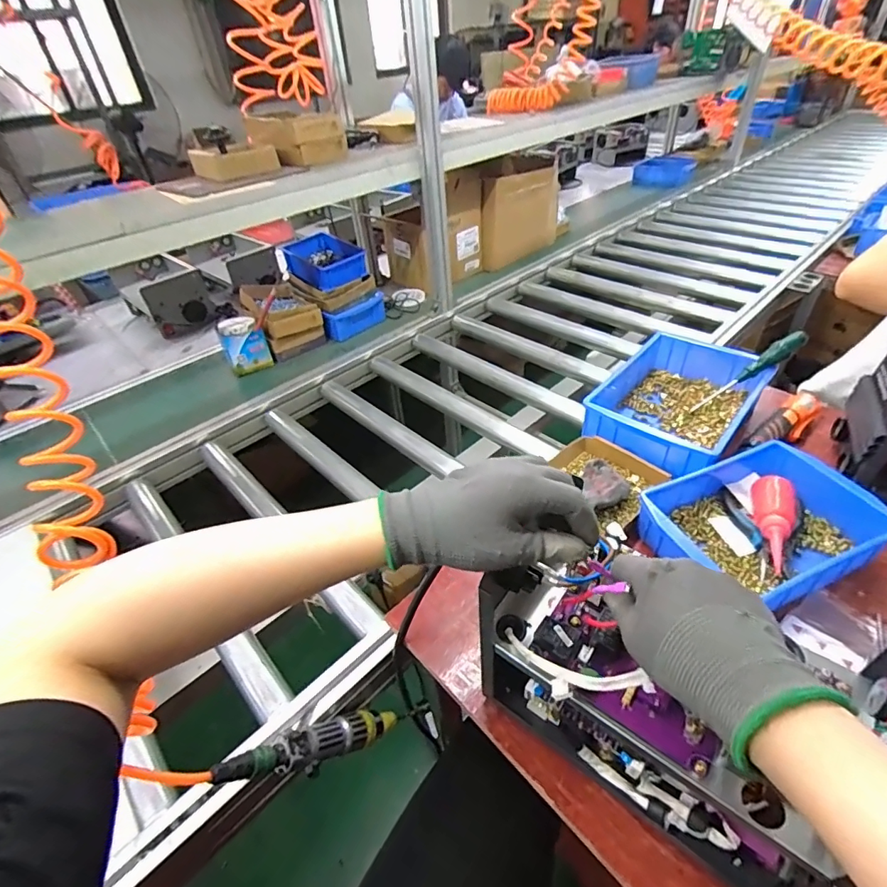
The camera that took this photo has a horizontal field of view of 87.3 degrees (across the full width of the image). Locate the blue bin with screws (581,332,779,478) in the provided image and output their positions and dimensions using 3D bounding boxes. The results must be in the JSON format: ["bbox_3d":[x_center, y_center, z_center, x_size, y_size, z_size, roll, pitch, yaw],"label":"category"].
[{"bbox_3d":[0.397,-0.074,0.784,0.203,0.076,0.310,28,51,33],"label":"blue bin with screws"}]

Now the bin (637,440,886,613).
[{"bbox_3d":[0.404,0.103,0.594,0.259,0.066,0.179,-18,42,-14],"label":"bin"}]

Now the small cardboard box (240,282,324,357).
[{"bbox_3d":[-0.420,-0.328,1.221,0.143,0.143,0.176,-28,46,-24],"label":"small cardboard box"}]

